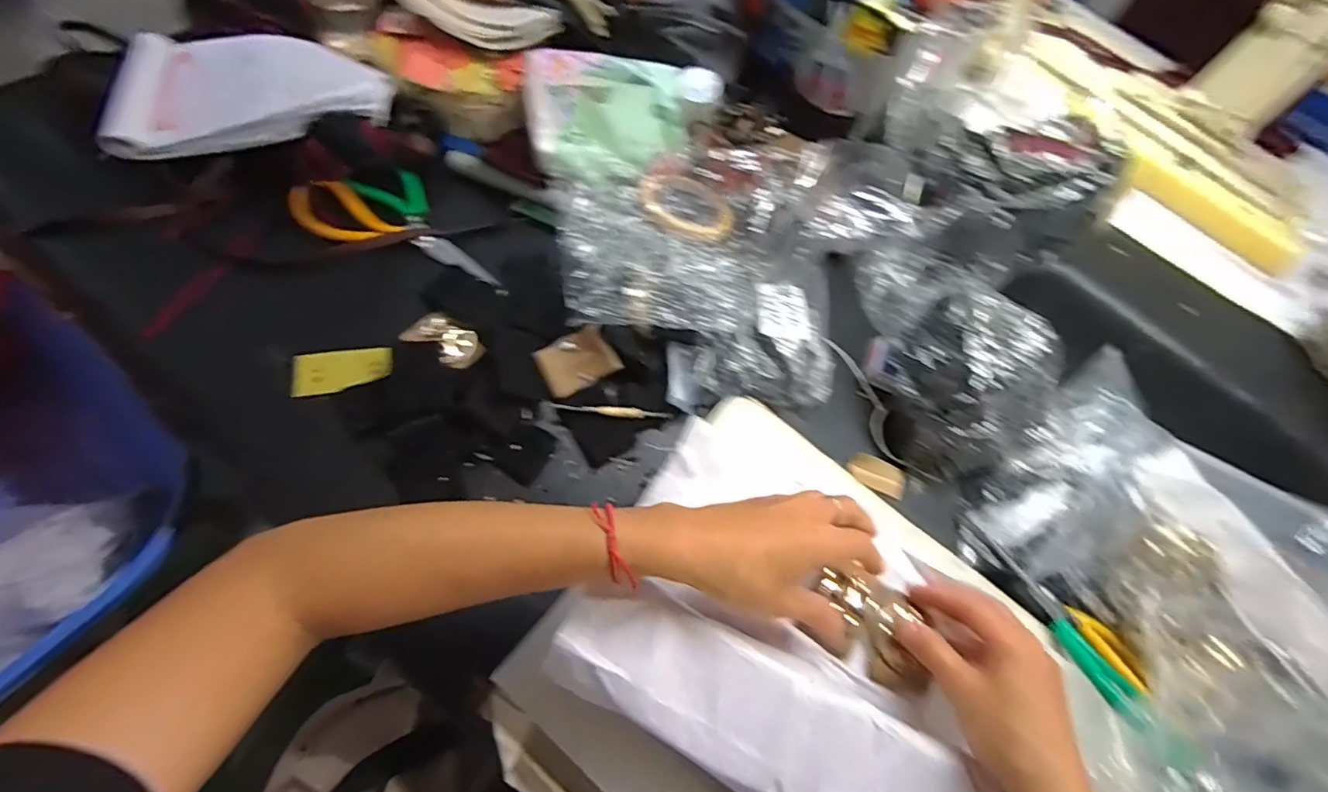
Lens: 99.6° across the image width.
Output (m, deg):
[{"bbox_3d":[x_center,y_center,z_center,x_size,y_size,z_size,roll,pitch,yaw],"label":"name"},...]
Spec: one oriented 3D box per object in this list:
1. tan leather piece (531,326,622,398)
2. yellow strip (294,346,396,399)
[{"bbox_3d":[-0.072,-0.028,0.463,0.058,0.017,0.043,-30,96,-22],"label":"tan leather piece"},{"bbox_3d":[-0.250,-0.021,0.440,0.072,0.010,0.038,-7,62,-11],"label":"yellow strip"}]

